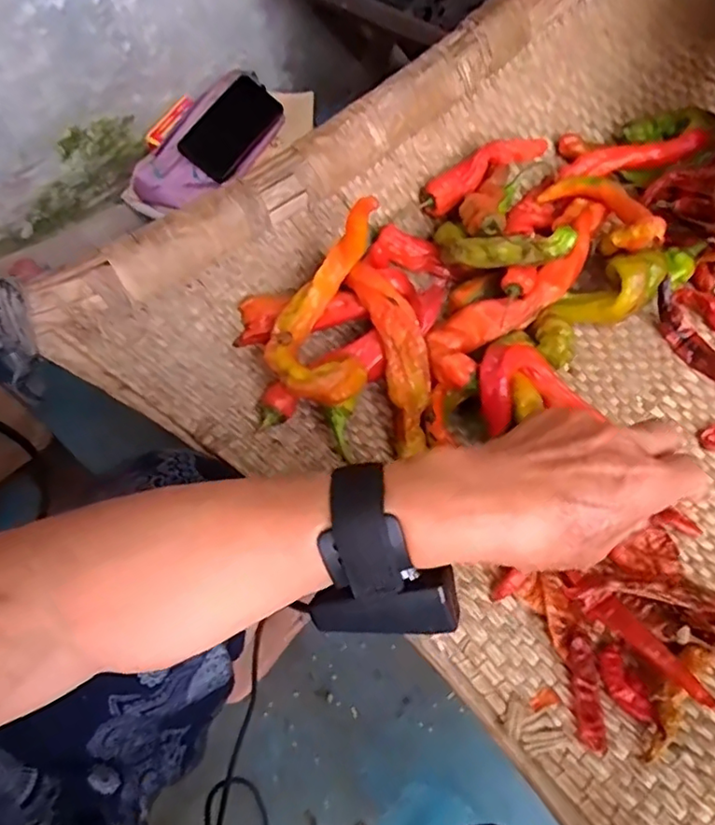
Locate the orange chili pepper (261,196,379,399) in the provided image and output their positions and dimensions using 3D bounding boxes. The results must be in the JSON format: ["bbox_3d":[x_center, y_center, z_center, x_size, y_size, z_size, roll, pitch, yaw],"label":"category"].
[{"bbox_3d":[-0.024,-0.064,0.375,0.067,0.067,0.110,2,61,6],"label":"orange chili pepper"}]

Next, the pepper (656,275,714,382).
[{"bbox_3d":[0.233,-0.051,0.421,0.015,0.022,0.084,-29,77,-12],"label":"pepper"}]

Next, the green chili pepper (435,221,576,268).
[{"bbox_3d":[0.099,-0.117,0.416,0.095,0.024,0.033,10,61,28],"label":"green chili pepper"}]

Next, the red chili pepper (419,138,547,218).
[{"bbox_3d":[0.100,-0.194,0.465,0.112,0.018,0.028,-33,64,-13],"label":"red chili pepper"}]

